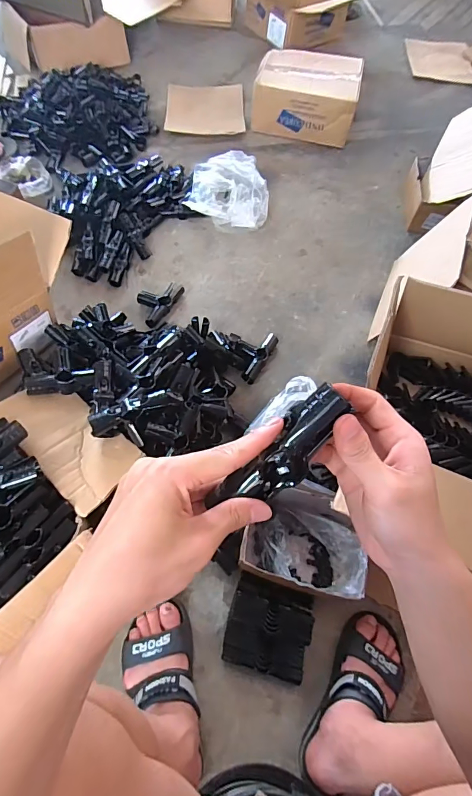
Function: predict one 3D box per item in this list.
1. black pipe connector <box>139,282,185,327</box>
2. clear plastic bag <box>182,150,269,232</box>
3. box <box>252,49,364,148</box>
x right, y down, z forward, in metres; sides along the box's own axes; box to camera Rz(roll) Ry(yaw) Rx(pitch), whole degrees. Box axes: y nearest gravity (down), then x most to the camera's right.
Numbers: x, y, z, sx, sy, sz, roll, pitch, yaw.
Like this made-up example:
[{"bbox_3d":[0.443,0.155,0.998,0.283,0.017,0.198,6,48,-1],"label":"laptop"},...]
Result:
[{"bbox_3d":[-0.194,-0.233,0.984,0.090,0.033,0.141,22,64,7],"label":"black pipe connector"},{"bbox_3d":[-0.016,-0.599,1.159,0.223,0.082,0.231,7,63,0],"label":"clear plastic bag"},{"bbox_3d":[0.232,-1.019,1.359,0.338,0.141,0.304,7,63,-1],"label":"box"}]

